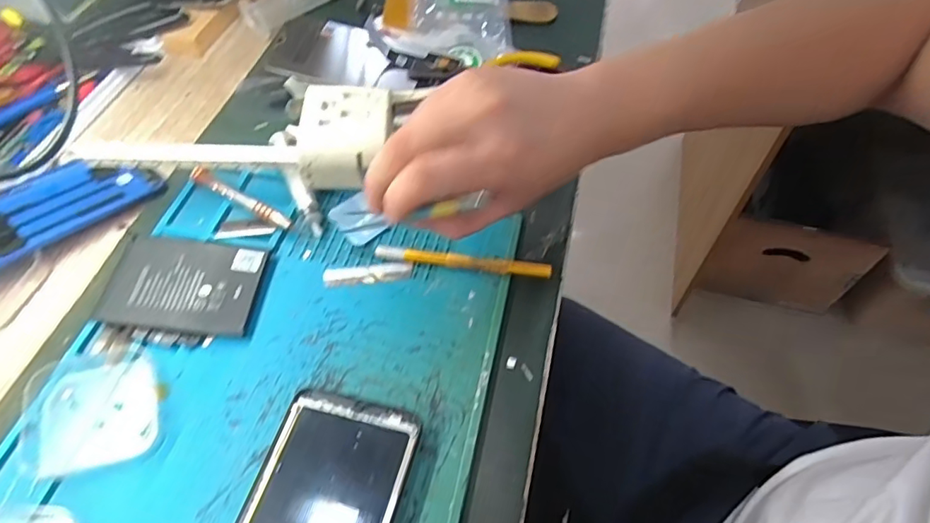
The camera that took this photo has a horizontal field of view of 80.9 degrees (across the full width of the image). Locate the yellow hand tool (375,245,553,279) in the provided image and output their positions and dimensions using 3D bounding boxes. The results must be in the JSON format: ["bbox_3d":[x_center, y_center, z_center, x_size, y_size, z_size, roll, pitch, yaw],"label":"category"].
[{"bbox_3d":[-0.001,0.000,0.356,0.114,0.009,0.004,7,9,8],"label":"yellow hand tool"}]

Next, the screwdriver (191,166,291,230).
[{"bbox_3d":[-0.159,-0.045,0.389,0.093,0.012,0.010,28,58,18],"label":"screwdriver"}]

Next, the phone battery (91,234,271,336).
[{"bbox_3d":[-0.176,0.013,0.344,0.089,0.006,0.062,8,55,-1],"label":"phone battery"}]

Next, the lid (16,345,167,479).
[{"bbox_3d":[-0.202,0.079,0.297,0.063,0.013,0.069,-15,57,-21],"label":"lid"}]

